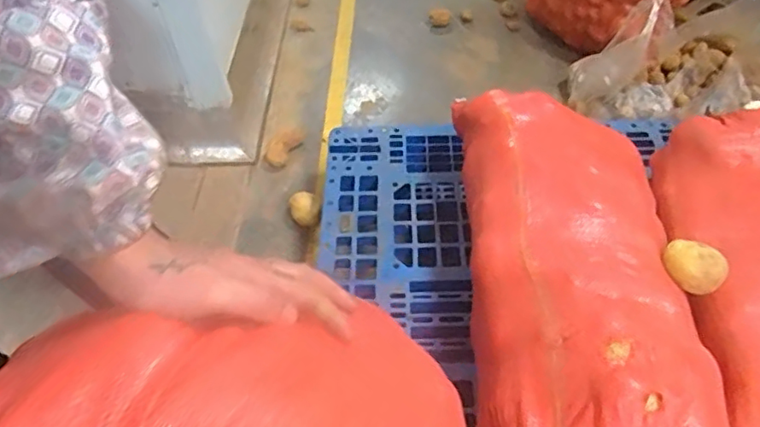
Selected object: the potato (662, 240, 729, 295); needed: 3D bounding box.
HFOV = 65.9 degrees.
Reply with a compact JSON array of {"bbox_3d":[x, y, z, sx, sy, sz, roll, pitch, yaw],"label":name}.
[{"bbox_3d":[0.458,0.075,0.858,0.087,0.049,0.066,25,57,22],"label":"potato"}]

